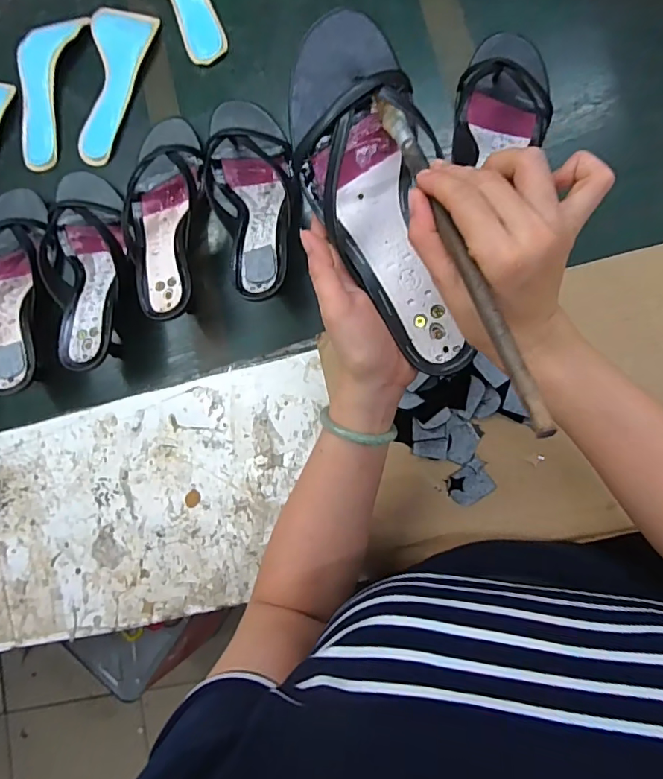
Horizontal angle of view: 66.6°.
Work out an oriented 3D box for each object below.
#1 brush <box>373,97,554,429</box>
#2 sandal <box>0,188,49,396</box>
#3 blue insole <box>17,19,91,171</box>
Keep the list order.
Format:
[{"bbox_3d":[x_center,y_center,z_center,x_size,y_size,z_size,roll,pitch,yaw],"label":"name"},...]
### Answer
[{"bbox_3d":[0.067,-0.094,0.289,0.013,0.019,0.264,-19,60,8],"label":"brush"},{"bbox_3d":[-0.363,-0.119,0.571,0.104,0.052,0.264,-15,70,8],"label":"sandal"},{"bbox_3d":[-0.368,-0.377,0.634,0.084,0.006,0.196,13,86,12],"label":"blue insole"}]

